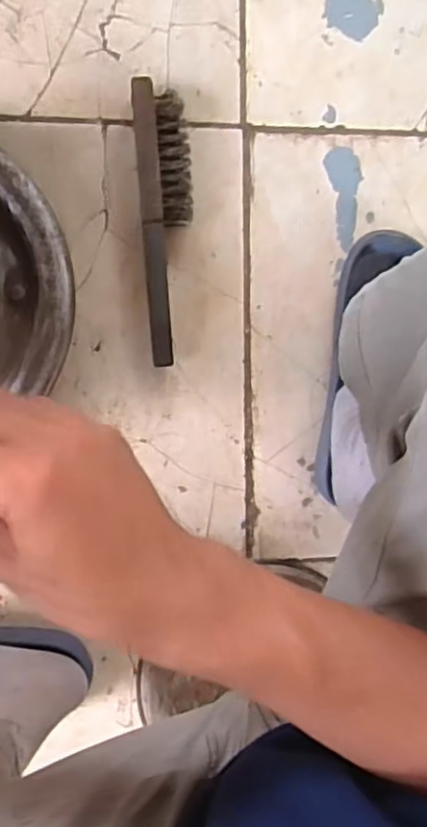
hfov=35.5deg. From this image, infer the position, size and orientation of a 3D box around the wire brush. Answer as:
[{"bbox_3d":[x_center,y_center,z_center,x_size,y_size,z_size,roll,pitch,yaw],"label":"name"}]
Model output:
[{"bbox_3d":[-0.040,-0.162,0.581,0.045,0.030,0.234,-5,97,-6],"label":"wire brush"}]

